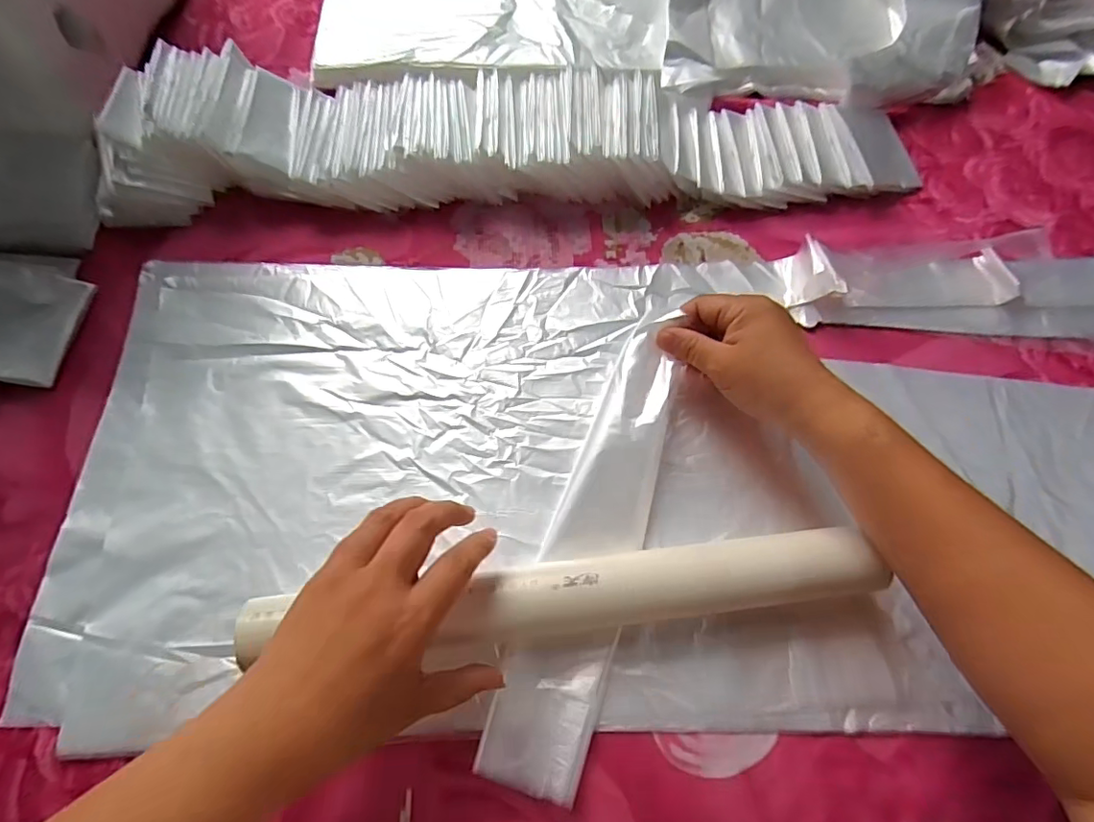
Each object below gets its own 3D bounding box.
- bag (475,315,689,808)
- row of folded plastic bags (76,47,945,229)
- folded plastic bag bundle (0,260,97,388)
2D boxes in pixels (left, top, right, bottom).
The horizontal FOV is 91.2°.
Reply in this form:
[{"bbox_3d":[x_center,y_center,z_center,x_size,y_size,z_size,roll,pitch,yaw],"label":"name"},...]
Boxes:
[{"bbox_3d":[0.030,0.077,0.327,0.057,0.021,0.271,17,73,6],"label":"bag"},{"bbox_3d":[-0.016,-0.217,0.418,0.639,0.053,0.120,-2,70,-1],"label":"row of folded plastic bags"},{"bbox_3d":[-0.376,-0.061,0.367,0.090,0.026,0.085,5,70,1],"label":"folded plastic bag bundle"}]

